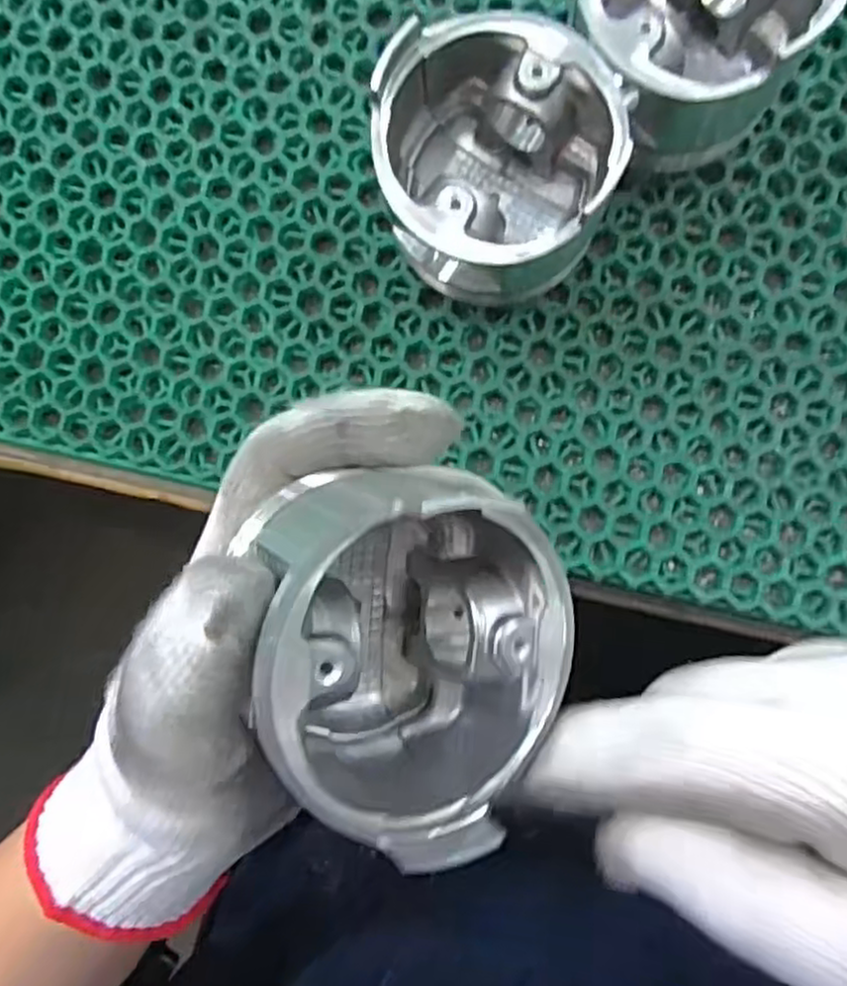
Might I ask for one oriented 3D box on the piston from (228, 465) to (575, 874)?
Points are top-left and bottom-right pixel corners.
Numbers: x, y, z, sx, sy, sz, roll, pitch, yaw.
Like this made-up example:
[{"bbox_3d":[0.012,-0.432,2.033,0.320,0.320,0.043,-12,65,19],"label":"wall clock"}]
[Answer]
[{"bbox_3d":[-0.008,0.035,0.167,0.070,0.055,0.084,-1,78,-29],"label":"piston"}]

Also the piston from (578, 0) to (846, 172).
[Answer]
[{"bbox_3d":[0.077,-0.146,0.223,0.077,0.054,0.069,43,92,4],"label":"piston"}]

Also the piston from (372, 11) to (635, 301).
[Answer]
[{"bbox_3d":[0.023,-0.100,0.226,0.072,0.053,0.069,-11,88,4],"label":"piston"}]

